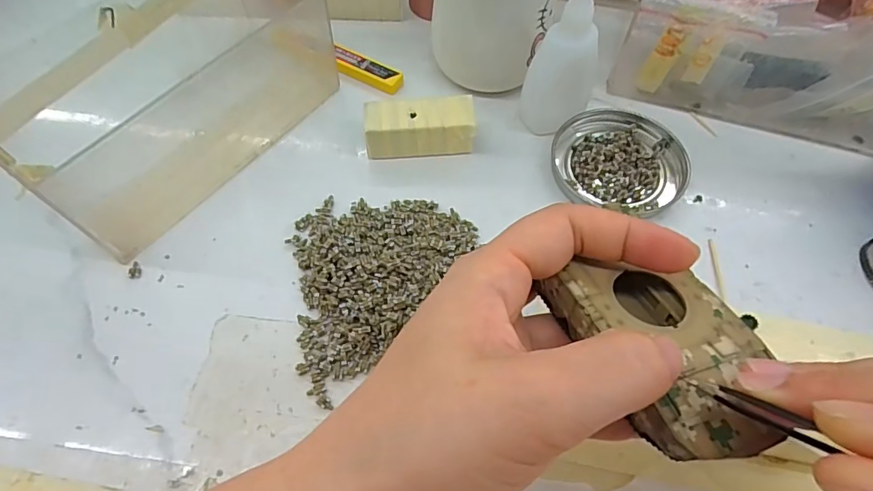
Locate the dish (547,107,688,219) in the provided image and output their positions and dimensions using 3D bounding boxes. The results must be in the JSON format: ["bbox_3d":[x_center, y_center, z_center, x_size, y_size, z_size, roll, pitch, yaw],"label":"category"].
[{"bbox_3d":[0.112,-0.056,0.301,0.080,0.009,0.074,0,61,1],"label":"dish"}]

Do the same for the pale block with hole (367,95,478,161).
[{"bbox_3d":[-0.010,-0.071,0.301,0.064,0.027,0.030,-5,61,-2],"label":"pale block with hole"}]

